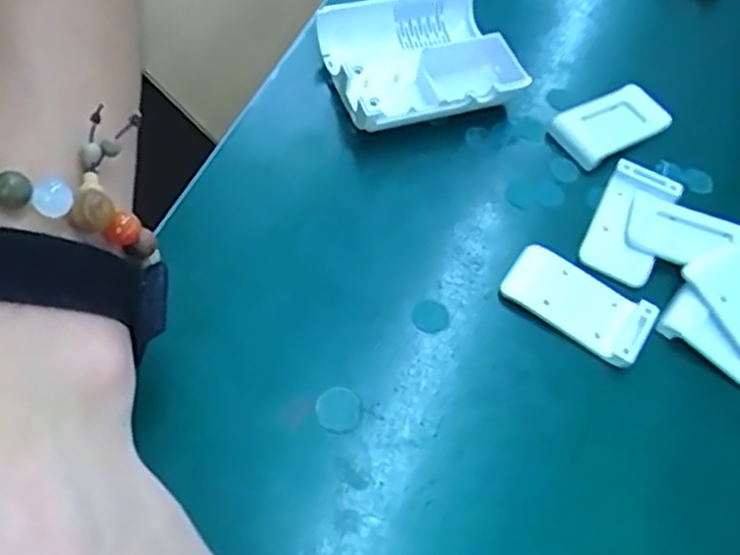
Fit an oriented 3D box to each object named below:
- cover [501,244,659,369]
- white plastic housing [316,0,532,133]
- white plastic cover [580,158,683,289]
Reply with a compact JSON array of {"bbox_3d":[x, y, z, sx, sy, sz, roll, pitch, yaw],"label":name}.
[{"bbox_3d":[0.081,0.009,0.273,0.056,0.005,0.028,33,64,14],"label":"cover"},{"bbox_3d":[0.022,-0.098,0.322,0.078,0.023,0.067,-19,64,-13],"label":"white plastic housing"},{"bbox_3d":[0.109,-0.024,0.296,0.029,0.006,0.058,26,63,11],"label":"white plastic cover"}]

